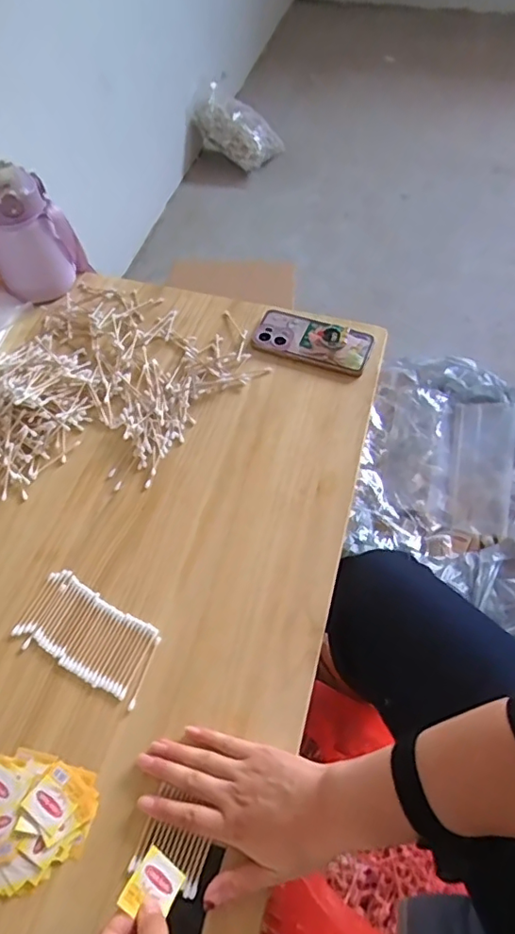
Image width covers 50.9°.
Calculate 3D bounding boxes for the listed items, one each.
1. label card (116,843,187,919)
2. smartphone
[{"bbox_3d":[-0.080,0.324,0.417,0.039,0.006,0.041,43,47,-3],"label":"label card"},{"bbox_3d":[0.074,-0.178,0.750,0.161,0.017,0.080,18,64,16],"label":"smartphone"}]

